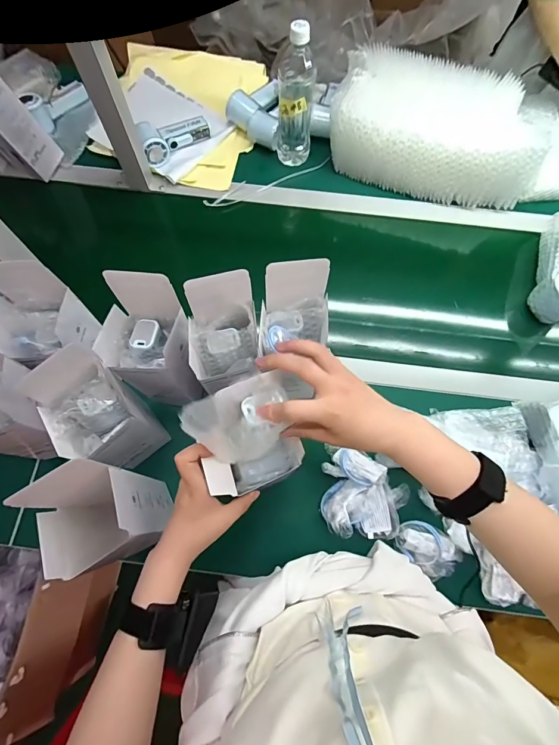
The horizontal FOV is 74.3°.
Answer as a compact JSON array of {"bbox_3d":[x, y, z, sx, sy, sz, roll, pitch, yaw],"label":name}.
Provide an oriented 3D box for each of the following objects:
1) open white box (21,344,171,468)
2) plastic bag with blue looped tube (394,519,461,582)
[{"bbox_3d":[-0.211,0.051,0.451,0.084,0.204,0.097,-36,76,-12],"label":"open white box"},{"bbox_3d":[0.204,0.241,0.509,0.056,0.013,0.085,-43,77,-14],"label":"plastic bag with blue looped tube"}]

